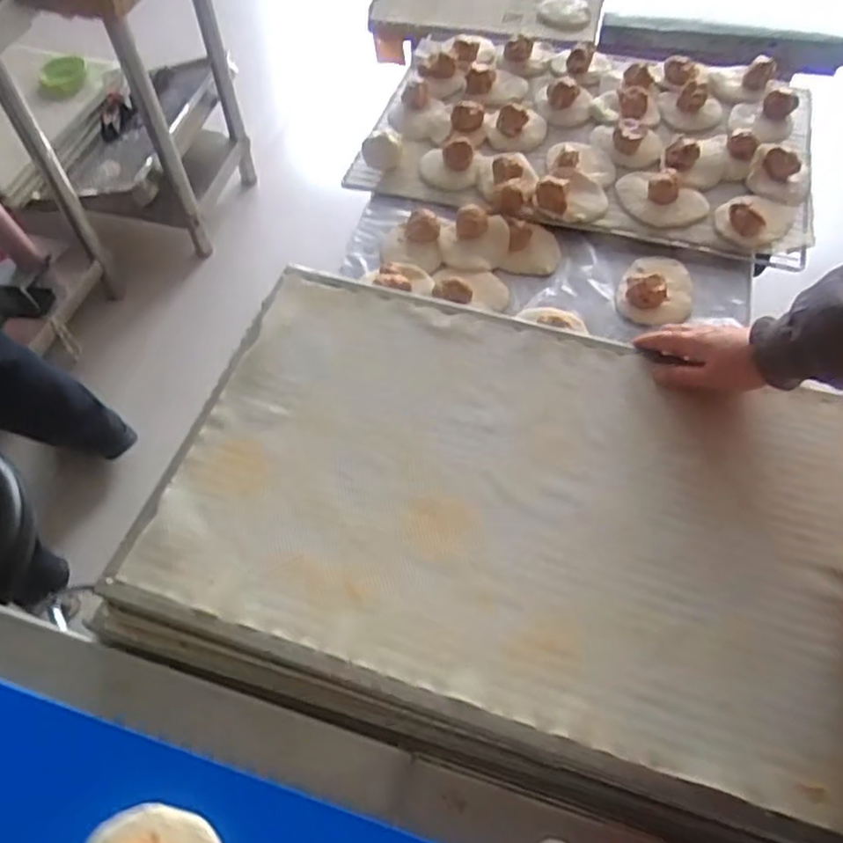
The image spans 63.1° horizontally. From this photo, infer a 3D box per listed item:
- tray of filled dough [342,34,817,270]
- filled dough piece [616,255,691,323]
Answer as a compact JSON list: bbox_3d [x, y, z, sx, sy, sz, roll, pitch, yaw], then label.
[{"bbox_3d":[0.235,-0.420,0.960,0.583,0.051,0.402,13,59,9],"label":"tray of filled dough"},{"bbox_3d":[0.279,-0.164,0.807,0.082,0.035,0.106,17,59,13],"label":"filled dough piece"}]

